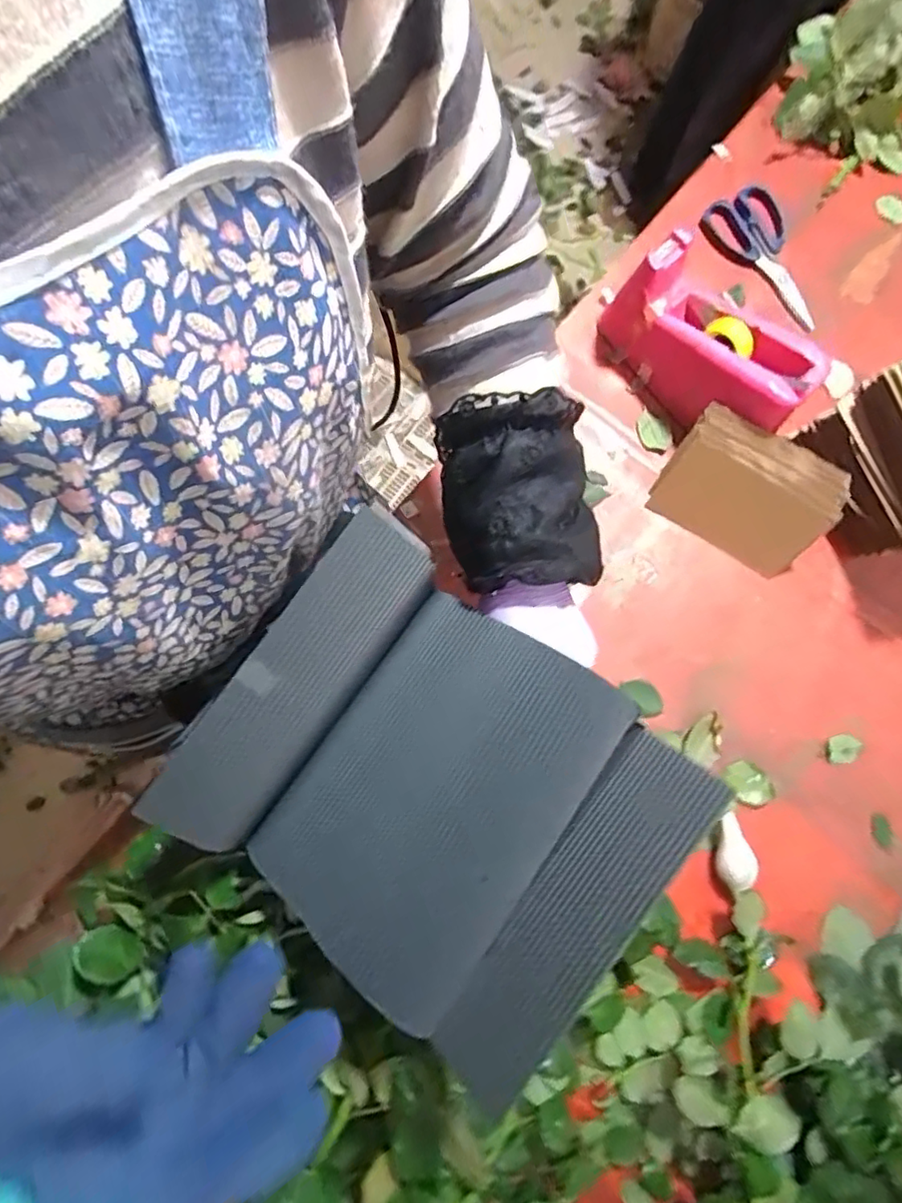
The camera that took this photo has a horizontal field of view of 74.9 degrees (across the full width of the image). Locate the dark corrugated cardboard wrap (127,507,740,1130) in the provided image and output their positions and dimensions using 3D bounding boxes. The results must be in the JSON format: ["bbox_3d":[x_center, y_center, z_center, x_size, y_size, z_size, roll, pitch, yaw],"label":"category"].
[{"bbox_3d":[-0.010,0.111,0.347,0.257,0.063,0.215,34,79,6],"label":"dark corrugated cardboard wrap"}]

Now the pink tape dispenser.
[{"bbox_3d":[0.231,-0.229,0.546,0.081,0.102,0.189,-37,81,-8],"label":"pink tape dispenser"}]

